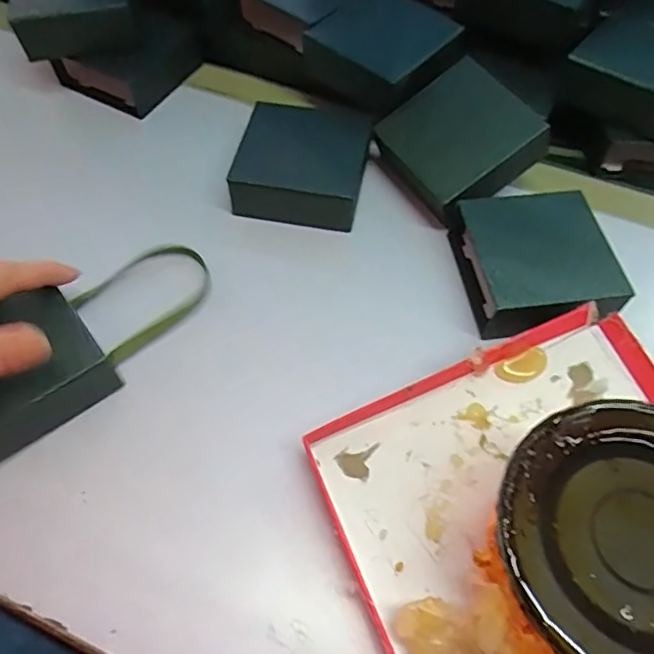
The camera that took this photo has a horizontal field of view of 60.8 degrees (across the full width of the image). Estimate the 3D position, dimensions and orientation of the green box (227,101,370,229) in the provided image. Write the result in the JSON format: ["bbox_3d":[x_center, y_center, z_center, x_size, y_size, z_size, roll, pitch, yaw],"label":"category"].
[{"bbox_3d":[-0.018,-0.125,0.422,0.092,0.034,0.099,8,59,4],"label":"green box"}]

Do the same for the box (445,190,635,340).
[{"bbox_3d":[0.139,-0.039,0.376,0.092,0.036,0.102,-6,59,-4],"label":"box"}]

